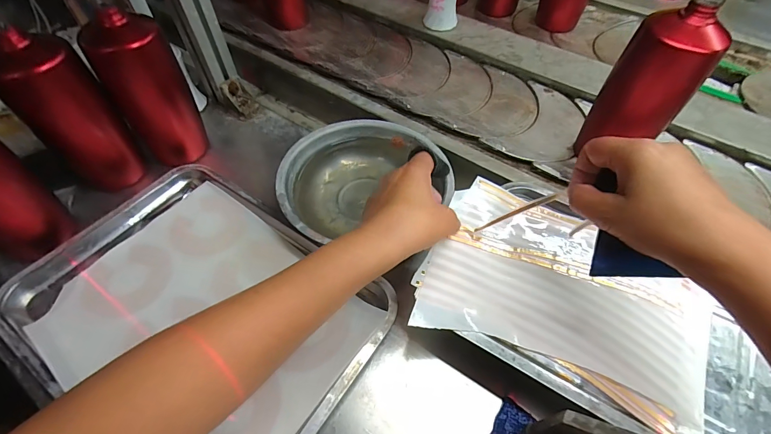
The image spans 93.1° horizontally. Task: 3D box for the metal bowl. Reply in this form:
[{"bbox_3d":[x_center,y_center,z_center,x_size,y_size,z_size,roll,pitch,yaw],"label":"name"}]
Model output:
[{"bbox_3d":[-0.022,-0.040,0.448,0.198,0.055,0.192,0,56,0],"label":"metal bowl"}]

